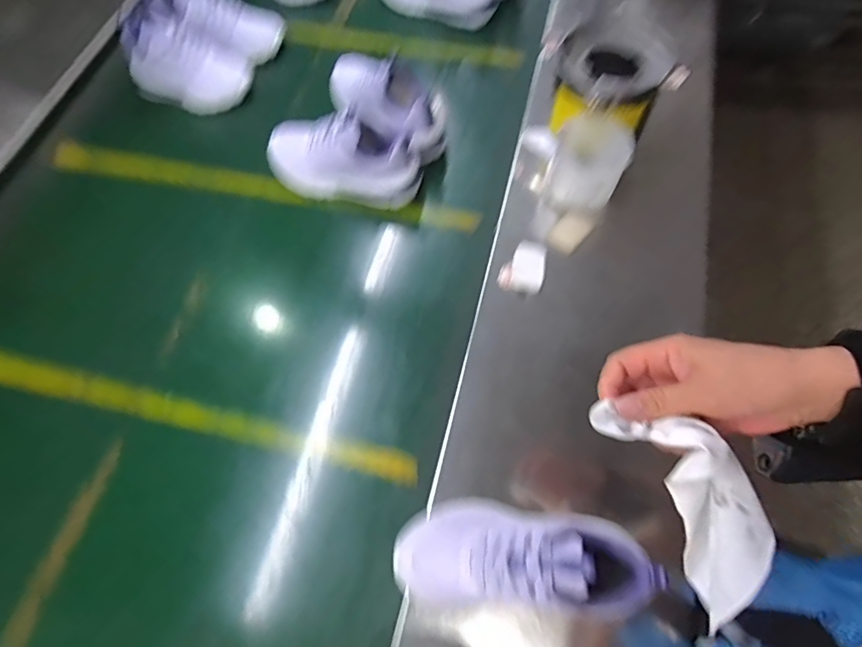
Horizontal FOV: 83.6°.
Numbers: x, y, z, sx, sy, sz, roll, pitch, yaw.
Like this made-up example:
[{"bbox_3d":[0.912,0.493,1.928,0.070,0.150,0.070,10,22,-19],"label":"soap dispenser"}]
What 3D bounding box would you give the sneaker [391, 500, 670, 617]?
[{"bbox_3d":[0.077,0.206,0.424,0.226,0.088,0.089,-3,65,17],"label":"sneaker"}]

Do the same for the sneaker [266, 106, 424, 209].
[{"bbox_3d":[-0.137,-0.241,0.689,0.230,0.105,0.098,20,68,11],"label":"sneaker"}]

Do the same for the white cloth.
[{"bbox_3d":[0.170,0.121,0.306,0.055,0.057,0.166,-26,91,-9],"label":"white cloth"}]

